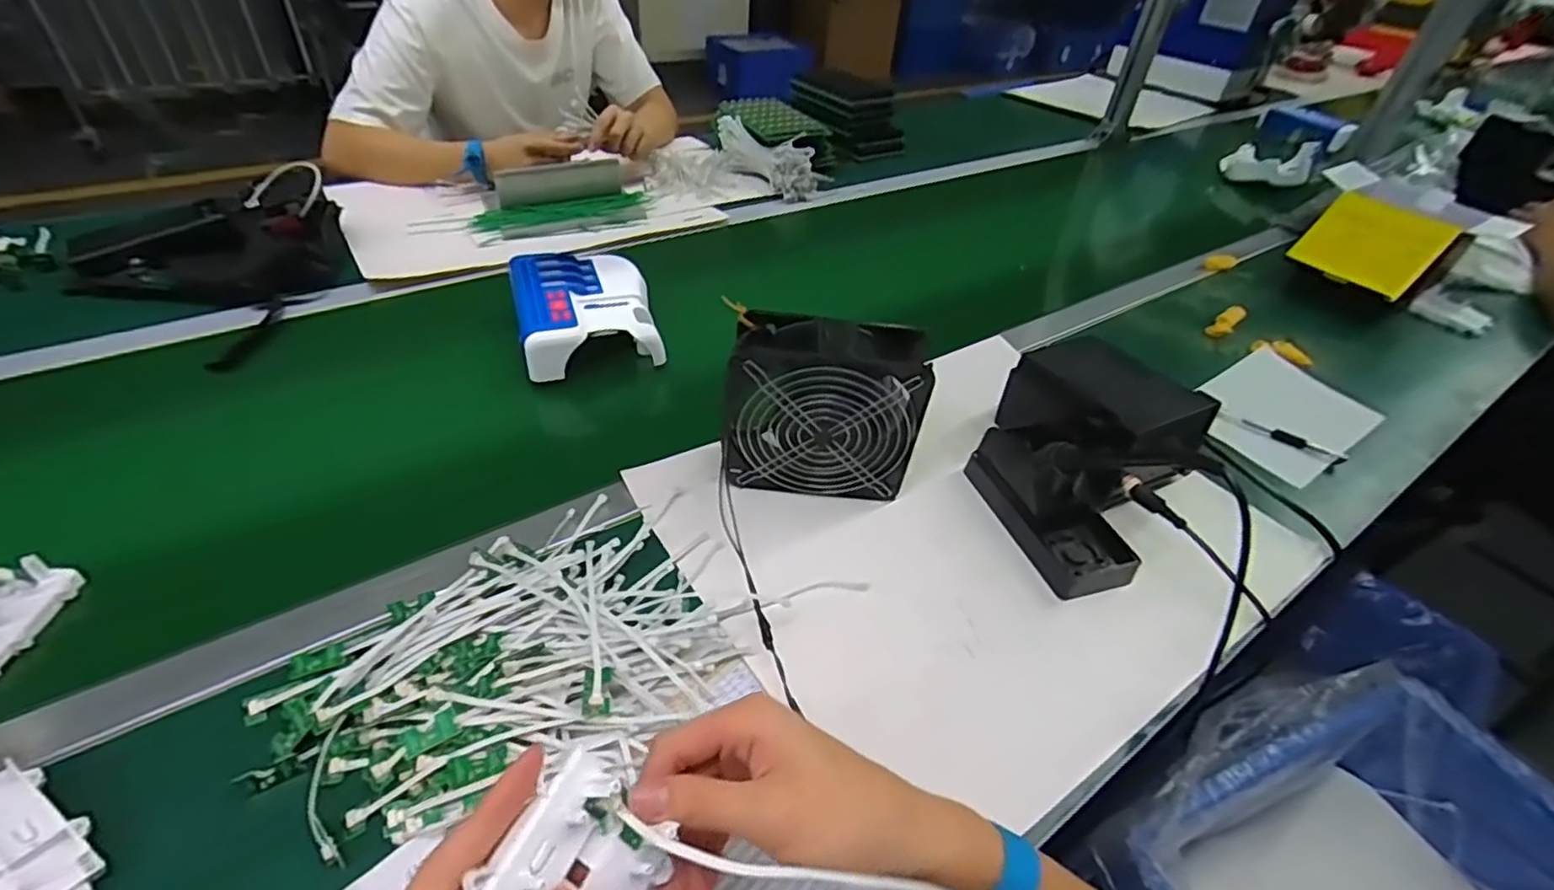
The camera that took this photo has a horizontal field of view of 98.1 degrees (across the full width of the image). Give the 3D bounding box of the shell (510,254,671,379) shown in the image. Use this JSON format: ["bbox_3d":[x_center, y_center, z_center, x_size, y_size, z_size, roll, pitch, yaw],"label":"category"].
[{"bbox_3d":[-0.207,-0.149,0.728,0.138,0.055,0.174,-10,44,-18],"label":"shell"}]

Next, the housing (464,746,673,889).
[{"bbox_3d":[-0.077,0.169,0.255,0.066,0.012,0.080,45,47,-19],"label":"housing"}]

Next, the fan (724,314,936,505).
[{"bbox_3d":[0.038,-0.028,0.563,0.152,0.144,0.064,7,41,0],"label":"fan"}]

